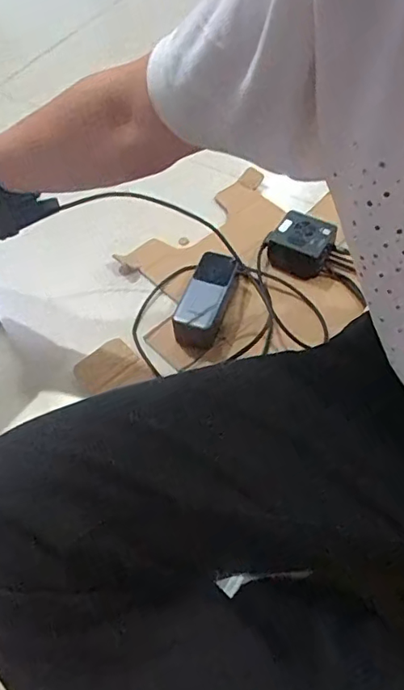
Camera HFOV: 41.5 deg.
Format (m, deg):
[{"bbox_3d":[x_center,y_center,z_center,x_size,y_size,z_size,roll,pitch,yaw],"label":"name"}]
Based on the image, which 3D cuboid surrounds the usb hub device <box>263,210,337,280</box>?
[{"bbox_3d":[0.141,-0.145,0.777,0.088,0.058,0.068,24,61,19],"label":"usb hub device"}]

